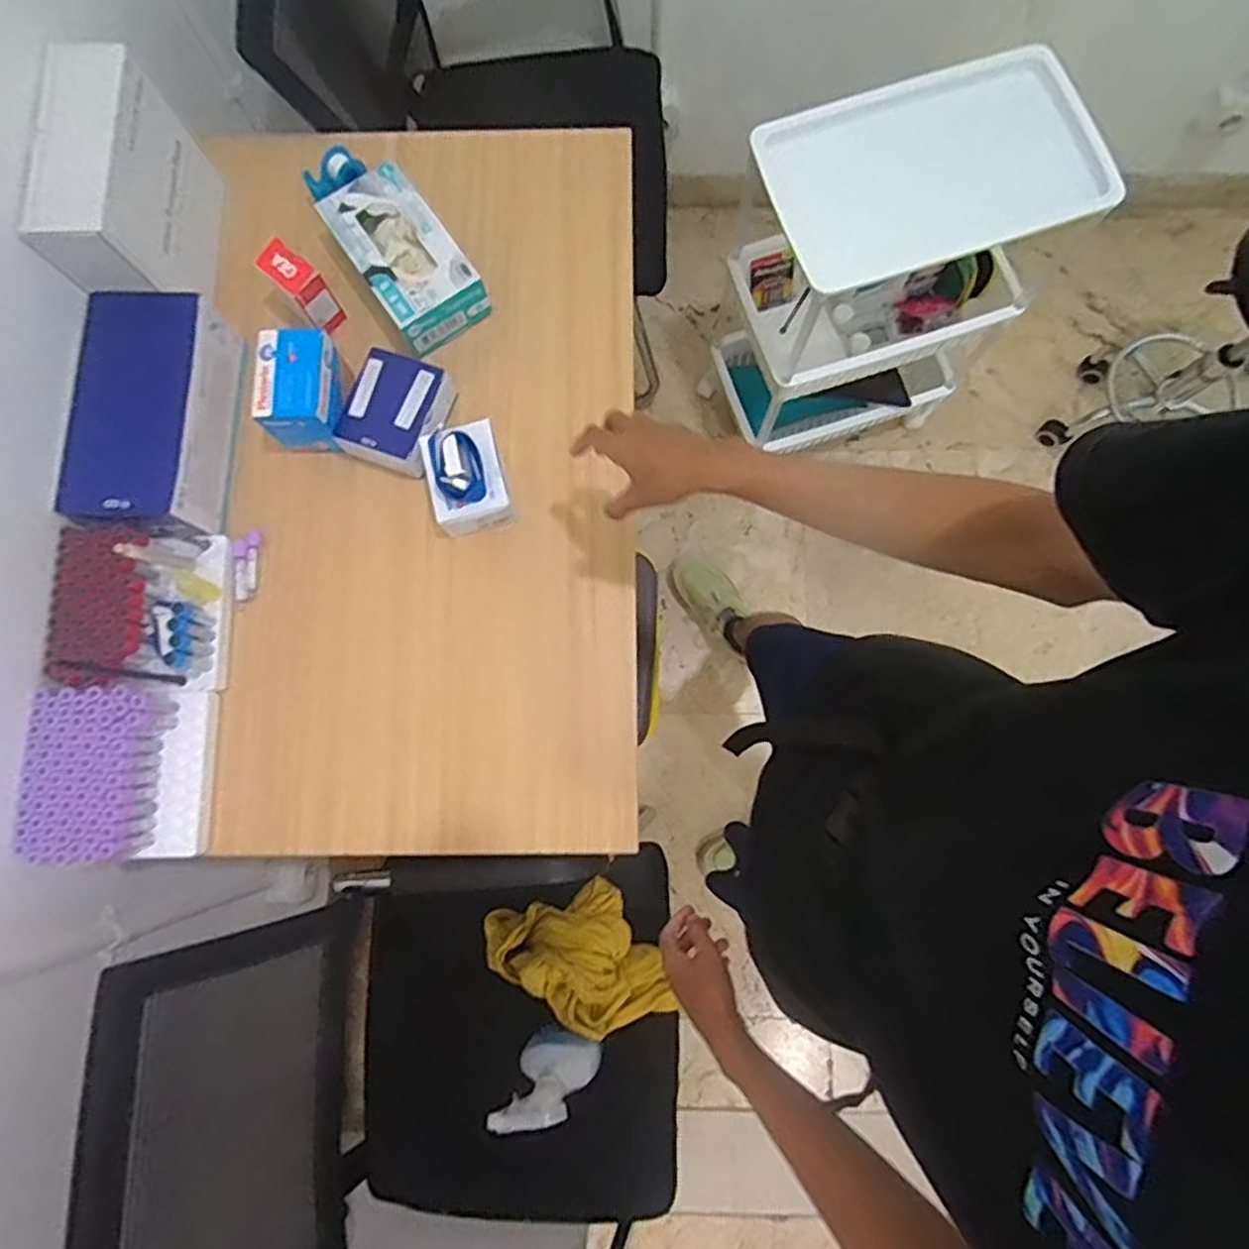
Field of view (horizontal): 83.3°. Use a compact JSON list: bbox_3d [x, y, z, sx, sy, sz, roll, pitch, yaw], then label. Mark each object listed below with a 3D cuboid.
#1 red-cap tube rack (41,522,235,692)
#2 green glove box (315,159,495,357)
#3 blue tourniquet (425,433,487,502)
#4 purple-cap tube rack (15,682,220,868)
[{"bbox_3d":[-0.509,-0.016,0.744,0.143,0.086,0.170,0,79,0],"label":"red-cap tube rack"},{"bbox_3d":[-0.260,-0.429,0.830,0.114,0.067,0.201,-36,81,-6],"label":"green glove box"},{"bbox_3d":[-0.176,-0.168,0.742,0.052,0.027,0.075,-19,80,-3],"label":"blue tourniquet"},{"bbox_3d":[-0.512,0.150,0.719,0.141,0.087,0.177,-3,79,0],"label":"purple-cap tube rack"}]

